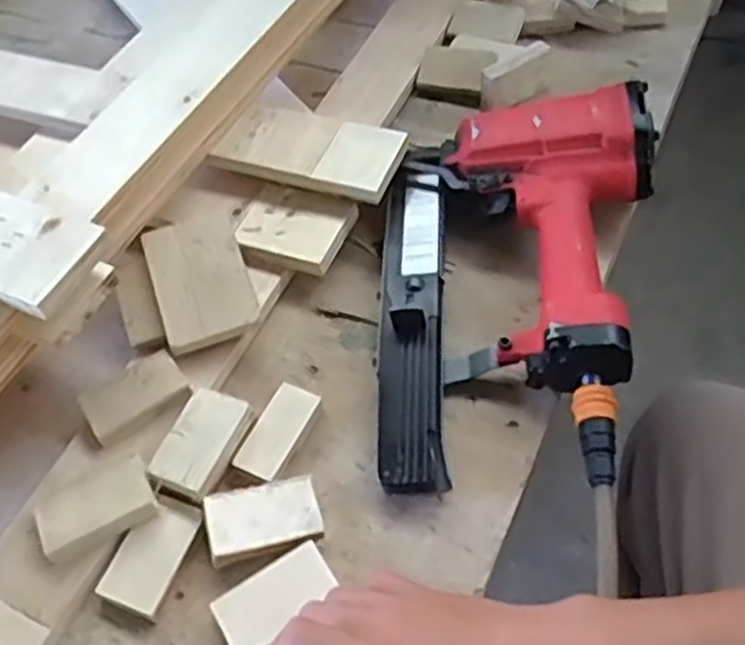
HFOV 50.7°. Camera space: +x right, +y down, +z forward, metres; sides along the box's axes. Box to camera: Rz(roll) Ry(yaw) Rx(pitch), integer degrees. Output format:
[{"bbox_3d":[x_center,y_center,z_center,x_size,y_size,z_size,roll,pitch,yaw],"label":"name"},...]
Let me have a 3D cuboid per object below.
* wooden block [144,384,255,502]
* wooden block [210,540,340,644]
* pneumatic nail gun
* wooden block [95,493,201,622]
[{"bbox_3d":[-0.115,0.081,0.530,0.046,0.018,0.073,17,57,16],"label":"wooden block"},{"bbox_3d":[-0.057,0.169,0.480,0.071,0.022,0.038,-31,57,-17],"label":"wooden block"},{"bbox_3d":[0.106,-0.033,0.574,0.200,0.082,0.324,2,54,6],"label":"pneumatic nail gun"},{"bbox_3d":[-0.138,0.148,0.502,0.041,0.019,0.071,16,57,16],"label":"wooden block"}]

